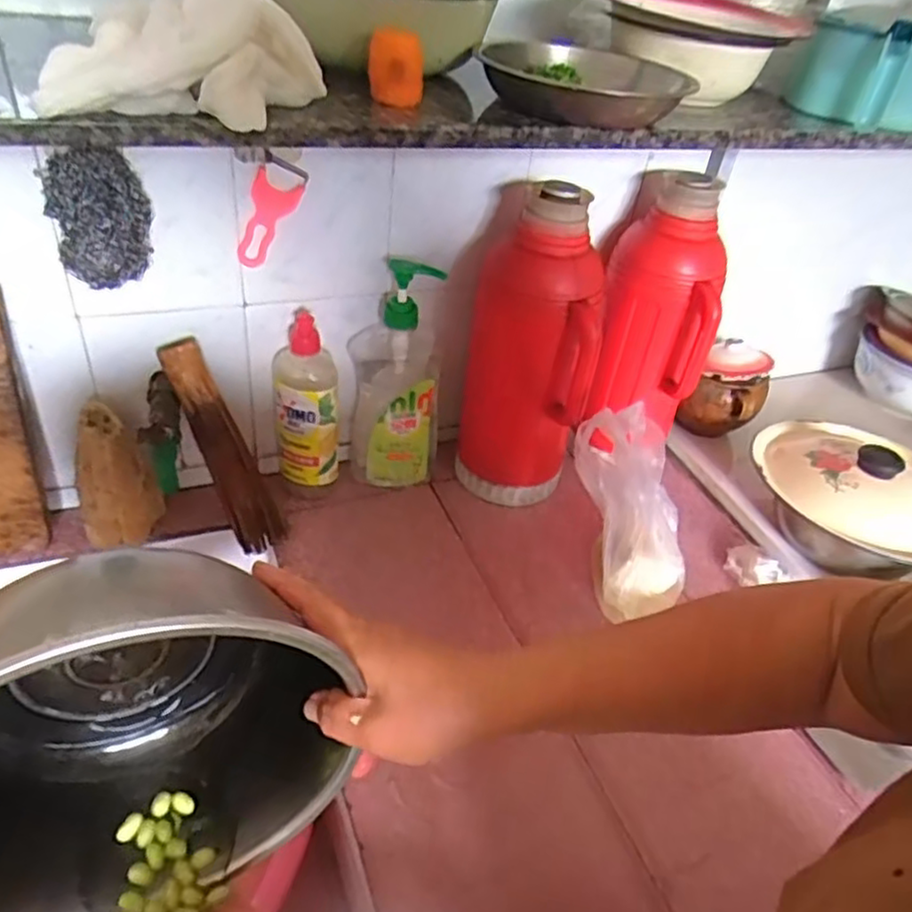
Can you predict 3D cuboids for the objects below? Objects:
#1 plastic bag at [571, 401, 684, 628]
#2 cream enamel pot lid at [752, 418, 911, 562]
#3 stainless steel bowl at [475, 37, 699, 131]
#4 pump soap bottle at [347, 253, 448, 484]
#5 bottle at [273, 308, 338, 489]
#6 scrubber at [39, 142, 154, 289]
[{"bbox_3d":[0.183,0.055,0.722,0.065,0.230,0.103,5,26,45],"label":"plastic bag"},{"bbox_3d":[0.475,0.023,0.787,0.222,0.064,0.241,5,39,-4],"label":"cream enamel pot lid"},{"bbox_3d":[0.099,-0.283,0.526,0.155,0.036,0.151,9,36,3],"label":"stainless steel bowl"},{"bbox_3d":[-0.066,-0.087,0.779,0.099,0.270,0.083,-9,43,-20],"label":"pump soap bottle"},{"bbox_3d":[-0.166,-0.051,0.766,0.072,0.210,0.065,1,40,-9],"label":"bottle"},{"bbox_3d":[-0.296,-0.197,0.577,0.079,0.109,0.049,-11,43,-23],"label":"scrubber"}]

